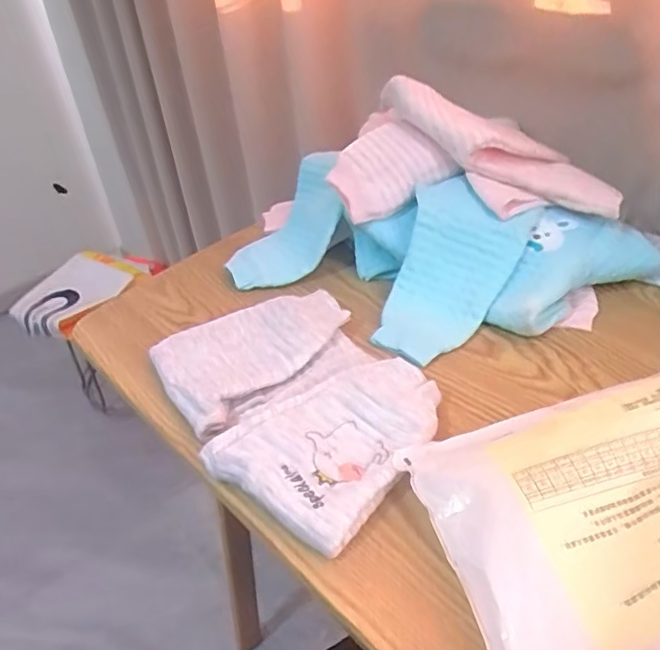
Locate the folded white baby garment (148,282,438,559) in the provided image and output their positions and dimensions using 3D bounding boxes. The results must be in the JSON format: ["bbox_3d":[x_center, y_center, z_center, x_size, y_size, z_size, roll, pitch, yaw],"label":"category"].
[{"bbox_3d":[-0.029,0.057,0.505,0.183,0.029,0.277,-25,41,-25],"label":"folded white baby garment"}]

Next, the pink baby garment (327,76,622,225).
[{"bbox_3d":[0.164,-0.189,0.621,0.287,0.109,0.170,12,40,22],"label":"pink baby garment"}]

